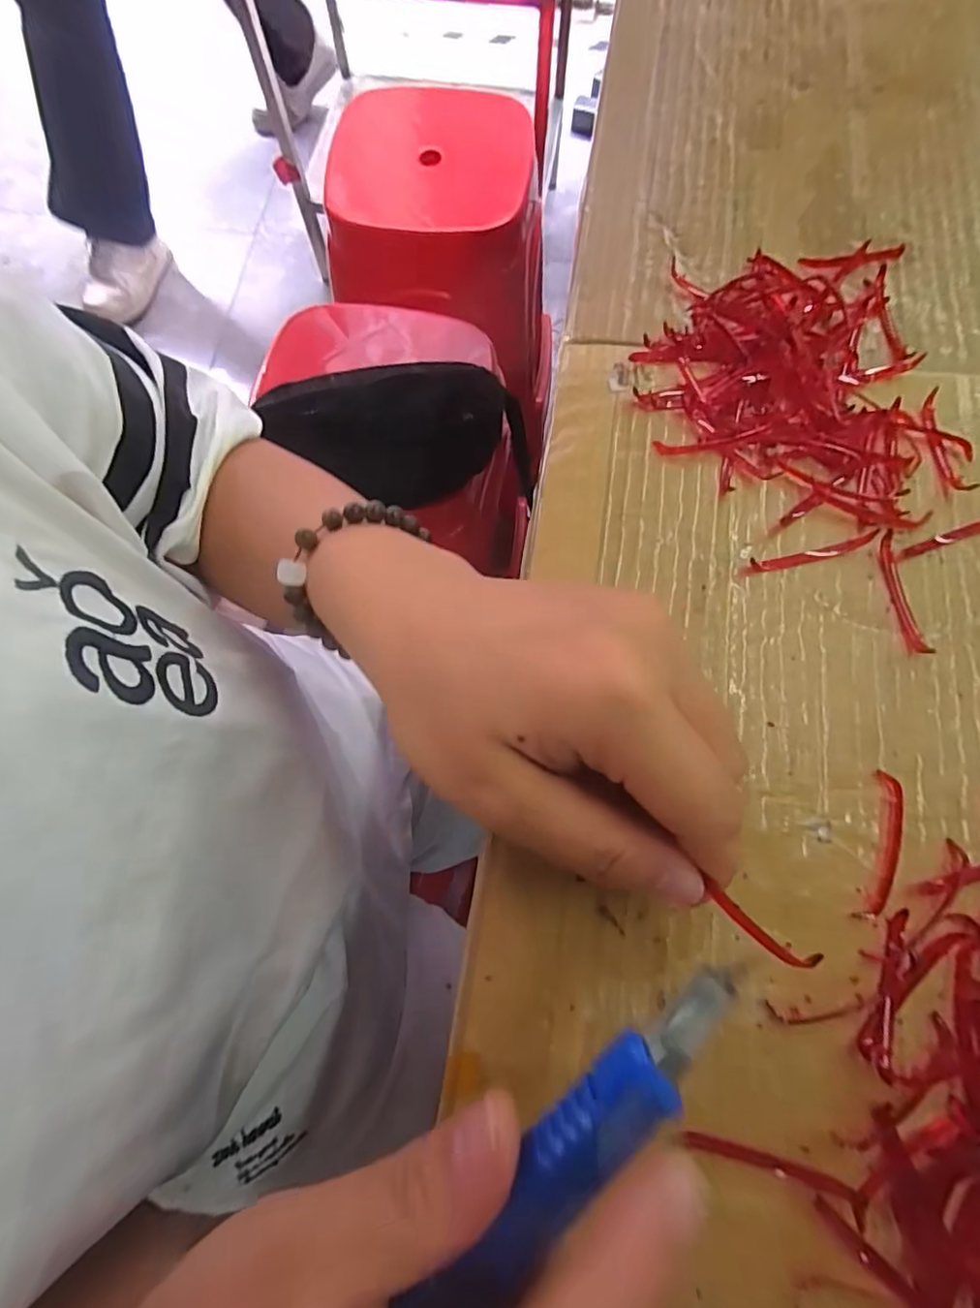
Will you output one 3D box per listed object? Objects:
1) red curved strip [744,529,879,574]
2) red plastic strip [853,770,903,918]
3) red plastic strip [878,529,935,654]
[{"bbox_3d":[0.115,-0.036,0.199,0.045,0.005,0.005,-10,73,-1],"label":"red curved strip"},{"bbox_3d":[0.121,0.059,0.171,0.010,0.004,0.044,19,75,7],"label":"red plastic strip"},{"bbox_3d":[0.144,-0.021,0.193,0.005,0.007,0.044,-8,73,0],"label":"red plastic strip"}]

